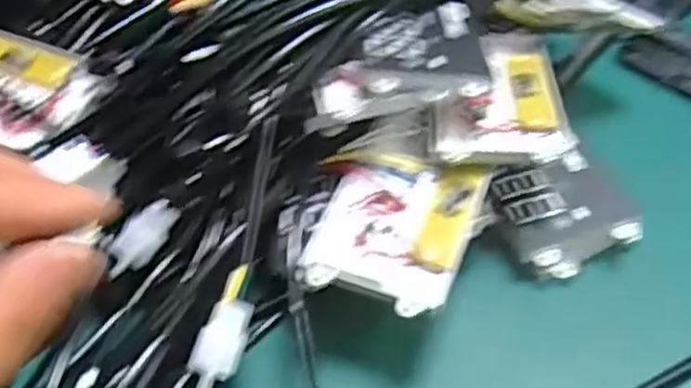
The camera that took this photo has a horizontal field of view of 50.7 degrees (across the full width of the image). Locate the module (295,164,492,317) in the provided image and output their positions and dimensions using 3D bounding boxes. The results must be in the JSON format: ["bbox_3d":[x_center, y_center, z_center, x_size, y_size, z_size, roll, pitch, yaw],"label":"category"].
[{"bbox_3d":[0.022,0.013,0.320,0.062,0.013,0.081,14,53,17],"label":"module"}]

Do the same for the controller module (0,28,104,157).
[{"bbox_3d":[-0.177,-0.057,0.368,0.108,0.012,0.061,18,54,20],"label":"controller module"}]

